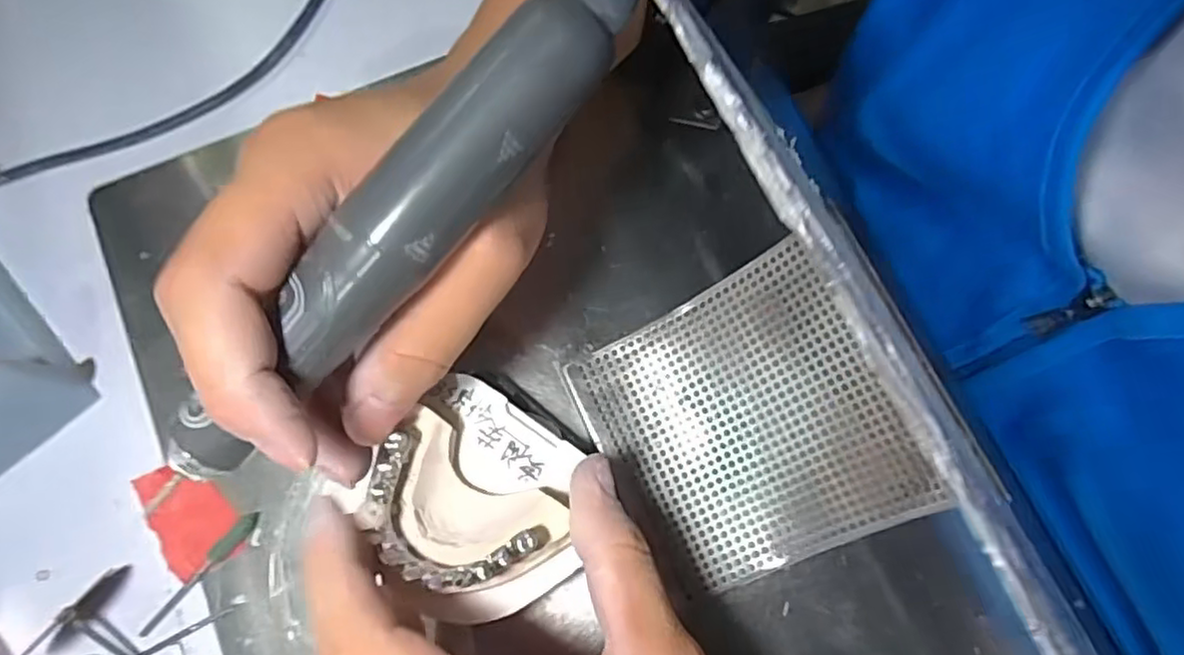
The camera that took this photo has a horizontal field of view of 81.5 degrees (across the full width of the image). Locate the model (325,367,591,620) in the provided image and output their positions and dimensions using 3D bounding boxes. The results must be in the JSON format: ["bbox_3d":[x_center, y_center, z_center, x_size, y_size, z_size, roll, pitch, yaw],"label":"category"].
[{"bbox_3d":[-0.035,0.054,0.213,0.067,0.033,0.063,36,78,8],"label":"model"}]

